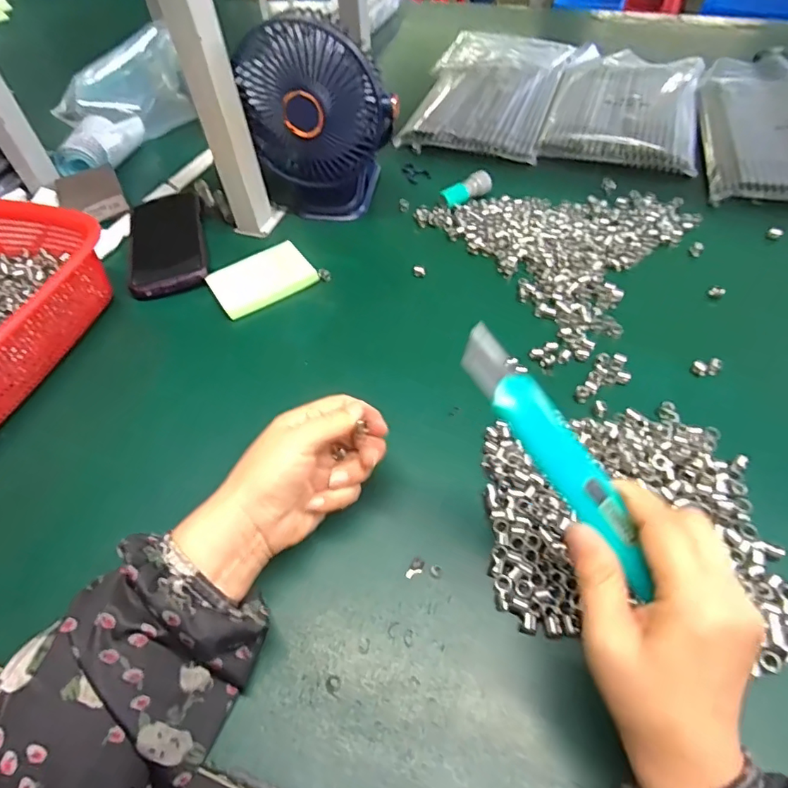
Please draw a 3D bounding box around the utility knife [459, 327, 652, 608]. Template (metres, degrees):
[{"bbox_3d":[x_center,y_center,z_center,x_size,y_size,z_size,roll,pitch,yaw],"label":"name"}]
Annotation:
[{"bbox_3d":[0.079,0.027,0.240,0.029,0.009,0.135,-34,85,-21],"label":"utility knife"}]

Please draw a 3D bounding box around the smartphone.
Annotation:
[{"bbox_3d":[-0.244,-0.166,0.544,0.080,0.015,0.162,-14,52,-7],"label":"smartphone"}]

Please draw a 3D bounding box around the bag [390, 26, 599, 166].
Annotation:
[{"bbox_3d":[0.142,-0.441,0.724,0.202,0.036,0.335,18,55,18],"label":"bag"}]

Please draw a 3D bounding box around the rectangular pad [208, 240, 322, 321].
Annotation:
[{"bbox_3d":[-0.131,-0.115,0.503,0.095,0.014,0.063,-28,55,-17],"label":"rectangular pad"}]

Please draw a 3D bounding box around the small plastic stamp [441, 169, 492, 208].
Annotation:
[{"bbox_3d":[0.082,-0.231,0.571,0.061,0.018,0.022,-29,55,-18],"label":"small plastic stamp"}]

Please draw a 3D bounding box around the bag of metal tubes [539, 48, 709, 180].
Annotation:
[{"bbox_3d":[0.316,-0.399,0.688,0.182,0.017,0.303,14,54,15],"label":"bag of metal tubes"}]

